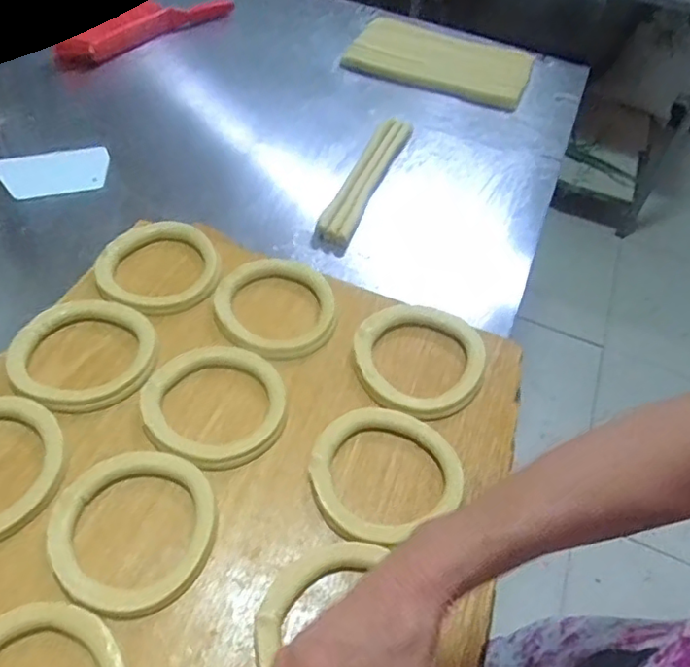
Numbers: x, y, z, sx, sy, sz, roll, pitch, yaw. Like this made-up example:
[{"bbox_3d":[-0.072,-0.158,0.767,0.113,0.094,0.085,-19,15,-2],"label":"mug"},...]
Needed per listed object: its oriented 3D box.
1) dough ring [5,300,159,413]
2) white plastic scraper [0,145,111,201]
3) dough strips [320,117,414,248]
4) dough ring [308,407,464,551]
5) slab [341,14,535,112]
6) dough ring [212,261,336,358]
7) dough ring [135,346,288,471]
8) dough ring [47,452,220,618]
[{"bbox_3d":[-0.279,0.019,0.623,0.147,0.017,0.138,4,50,-5],"label":"dough ring"},{"bbox_3d":[-0.415,-0.232,0.844,0.149,0.006,0.098,-18,57,-21],"label":"white plastic scraper"},{"bbox_3d":[0.035,-0.246,0.900,0.049,0.022,0.343,19,50,8],"label":"dough strips"},{"bbox_3d":[0.035,0.133,0.569,0.140,0.019,0.130,4,50,-5],"label":"dough ring"},{"bbox_3d":[0.191,-0.549,1.171,0.352,0.038,0.203,21,50,9],"label":"slab"},{"bbox_3d":[-0.082,-0.033,0.688,0.144,0.025,0.129,24,51,11],"label":"dough ring"},{"bbox_3d":[-0.133,0.069,0.605,0.143,0.014,0.140,4,50,-5],"label":"dough ring"},{"bbox_3d":[-0.183,0.169,0.514,0.137,0.014,0.142,4,50,-5],"label":"dough ring"}]

